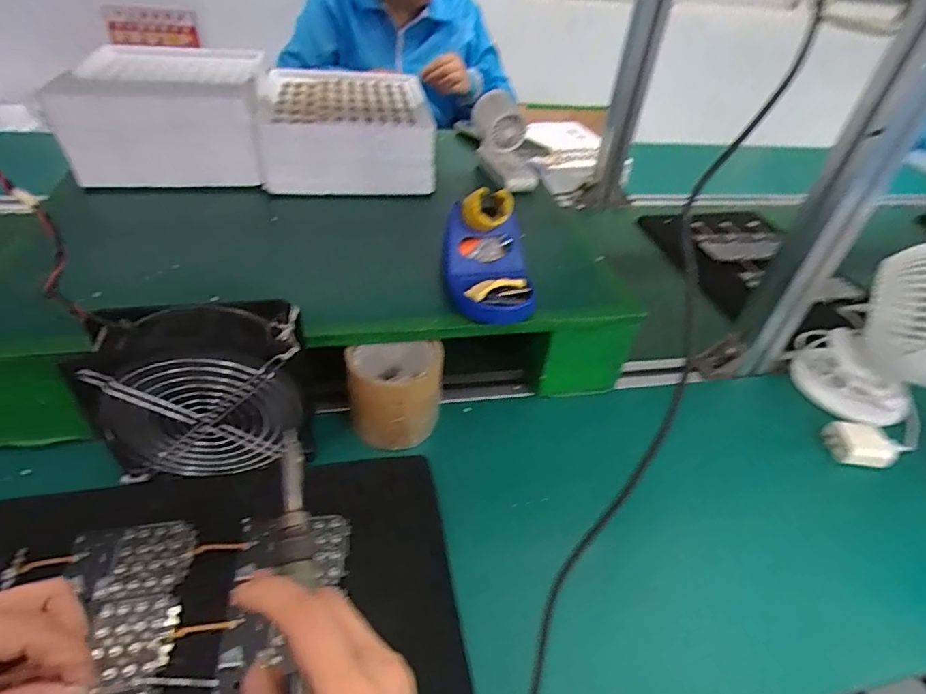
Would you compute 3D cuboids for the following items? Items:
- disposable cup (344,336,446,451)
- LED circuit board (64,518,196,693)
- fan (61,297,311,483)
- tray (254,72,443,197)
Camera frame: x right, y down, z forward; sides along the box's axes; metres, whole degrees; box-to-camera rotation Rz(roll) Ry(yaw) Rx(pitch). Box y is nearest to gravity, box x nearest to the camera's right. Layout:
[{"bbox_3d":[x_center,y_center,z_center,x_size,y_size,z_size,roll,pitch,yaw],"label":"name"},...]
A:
[{"bbox_3d":[-0.065,0.040,0.486,0.080,0.093,0.083,4,40,-3],"label":"disposable cup"},{"bbox_3d":[-0.232,0.194,0.334,0.080,0.007,0.162,-4,43,-12],"label":"LED circuit board"},{"bbox_3d":[-0.205,0.037,0.412,0.148,0.143,0.055,-5,41,-12],"label":"fan"},{"bbox_3d":[-0.152,-0.290,0.690,0.212,0.090,0.203,0,40,-7],"label":"tray"}]

